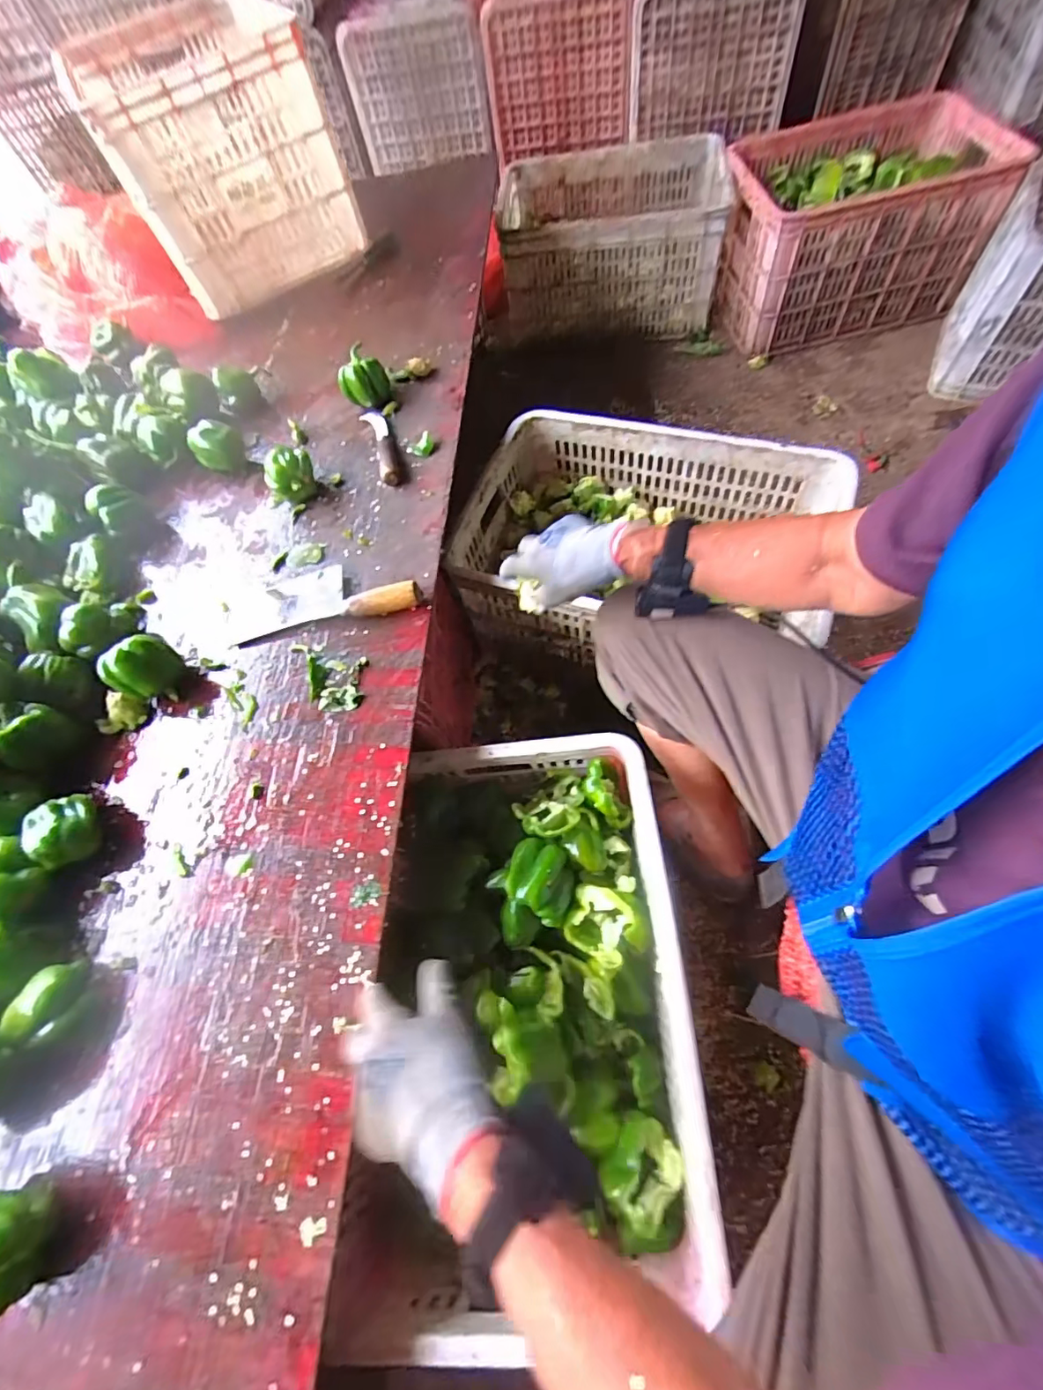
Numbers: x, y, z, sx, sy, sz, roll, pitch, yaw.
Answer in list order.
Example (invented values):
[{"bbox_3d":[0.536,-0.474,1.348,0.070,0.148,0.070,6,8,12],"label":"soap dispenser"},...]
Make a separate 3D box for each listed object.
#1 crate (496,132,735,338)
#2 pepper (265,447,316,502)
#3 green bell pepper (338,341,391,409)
[{"bbox_3d":[0.210,-1.104,1.296,0.504,0.249,0.400,-5,64,6],"label":"crate"},{"bbox_3d":[-0.323,-0.305,0.743,0.069,0.067,0.051,-28,65,-5],"label":"pepper"},{"bbox_3d":[-0.244,-0.486,0.813,0.074,0.064,0.074,-23,64,-2],"label":"green bell pepper"}]

